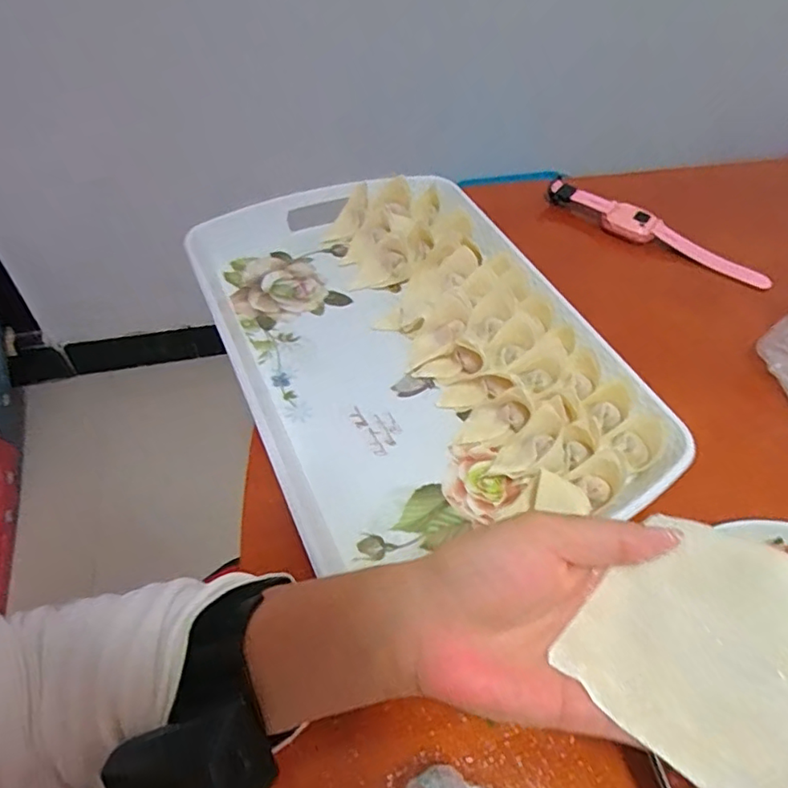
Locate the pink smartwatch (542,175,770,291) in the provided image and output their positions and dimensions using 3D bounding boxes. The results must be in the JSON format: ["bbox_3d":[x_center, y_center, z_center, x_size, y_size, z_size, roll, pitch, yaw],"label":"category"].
[{"bbox_3d":[0.244,-0.152,0.537,0.212,0.016,0.038,31,56,20],"label":"pink smartwatch"}]

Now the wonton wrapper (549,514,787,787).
[{"bbox_3d":[0.118,0.093,0.214,0.079,0.006,0.086,33,73,33],"label":"wonton wrapper"}]

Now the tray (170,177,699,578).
[{"bbox_3d":[0.007,-0.042,0.419,0.241,0.042,0.357,-20,55,-18],"label":"tray"}]

